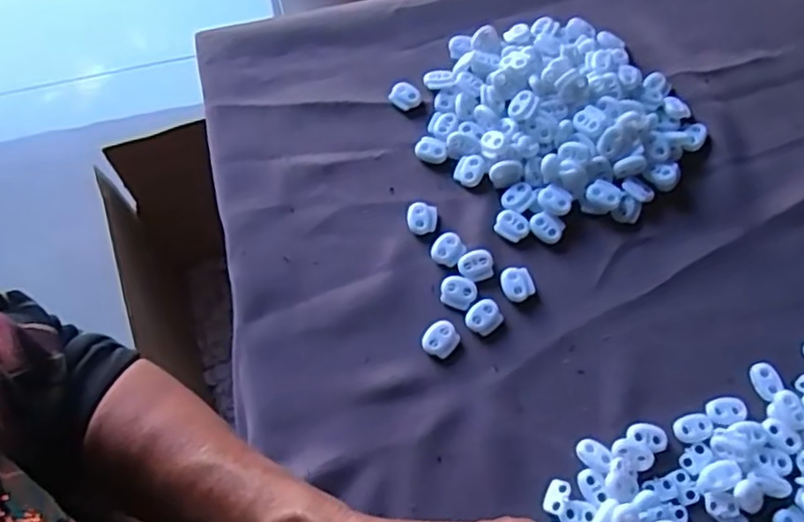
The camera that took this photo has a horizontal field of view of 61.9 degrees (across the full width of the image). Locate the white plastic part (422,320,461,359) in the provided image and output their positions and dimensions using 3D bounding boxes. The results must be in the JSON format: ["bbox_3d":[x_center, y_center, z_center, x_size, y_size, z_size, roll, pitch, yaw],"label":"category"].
[{"bbox_3d":[0.024,0.047,0.403,0.019,0.004,0.022,28,69,11],"label":"white plastic part"}]

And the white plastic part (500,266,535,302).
[{"bbox_3d":[0.072,0.014,0.417,0.020,0.004,0.022,-12,67,-5],"label":"white plastic part"}]

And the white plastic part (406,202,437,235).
[{"bbox_3d":[0.013,-0.027,0.436,0.019,0.006,0.021,4,67,2],"label":"white plastic part"}]

